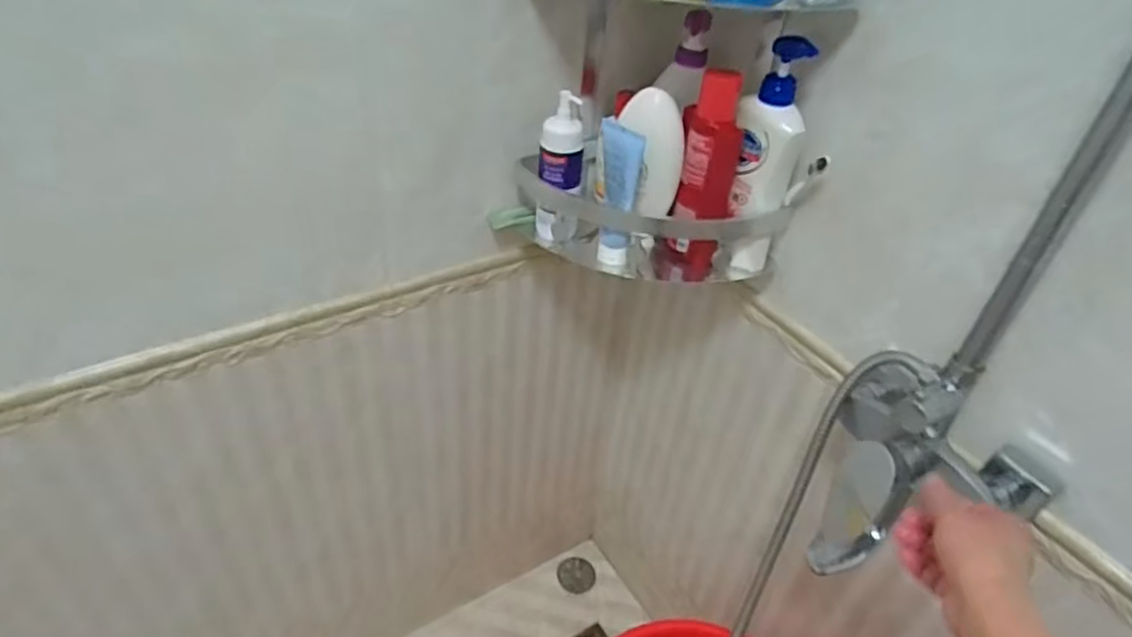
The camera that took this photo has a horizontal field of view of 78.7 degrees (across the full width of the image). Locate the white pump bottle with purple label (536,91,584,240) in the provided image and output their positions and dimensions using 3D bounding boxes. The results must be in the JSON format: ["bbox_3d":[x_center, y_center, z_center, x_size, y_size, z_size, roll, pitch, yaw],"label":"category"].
[{"bbox_3d":[-0.005,-0.165,0.781,0.044,0.164,0.041,3,40,-2],"label":"white pump bottle with purple label"}]

